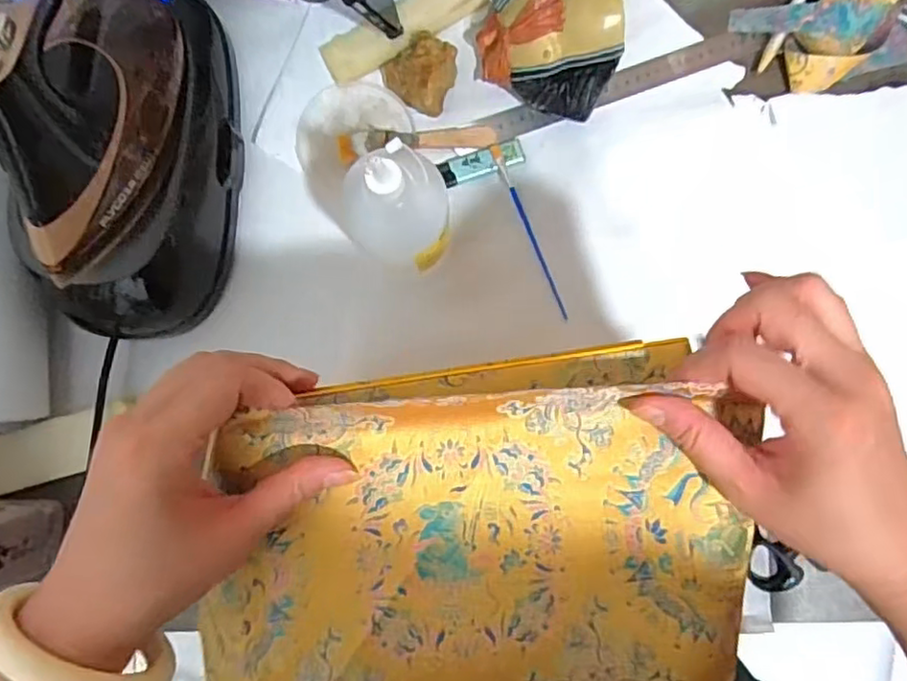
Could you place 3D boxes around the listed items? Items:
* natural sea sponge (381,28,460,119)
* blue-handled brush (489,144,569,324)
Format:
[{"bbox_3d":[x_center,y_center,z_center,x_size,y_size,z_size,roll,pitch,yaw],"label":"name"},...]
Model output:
[{"bbox_3d":[-0.029,-0.229,0.545,0.065,0.037,0.059,35,88,2],"label":"natural sea sponge"},{"bbox_3d":[0.065,-0.094,0.551,0.009,0.004,0.163,-21,87,-1],"label":"blue-handled brush"}]

